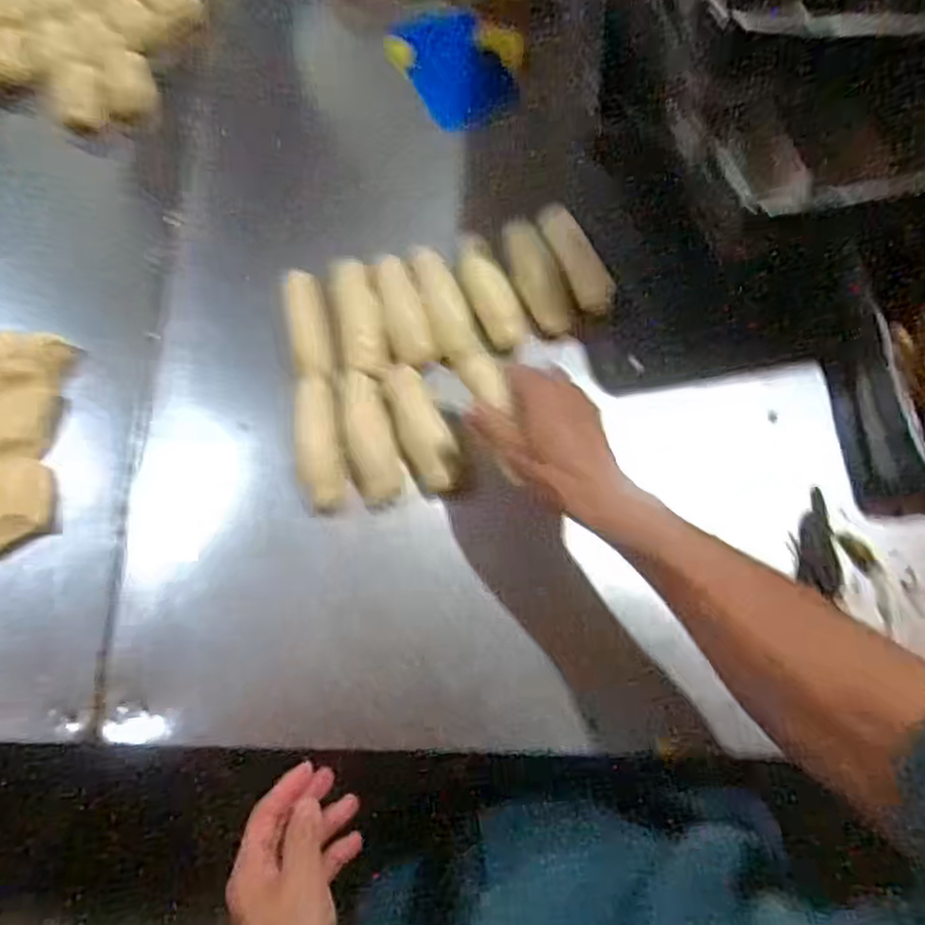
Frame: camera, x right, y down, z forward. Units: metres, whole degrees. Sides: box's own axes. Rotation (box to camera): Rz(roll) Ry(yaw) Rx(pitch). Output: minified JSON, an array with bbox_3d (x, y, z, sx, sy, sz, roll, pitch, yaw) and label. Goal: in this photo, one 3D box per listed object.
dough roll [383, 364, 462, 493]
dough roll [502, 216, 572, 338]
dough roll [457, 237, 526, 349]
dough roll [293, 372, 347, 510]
[{"bbox_3d":[-0.034,-0.028,0.578,0.039,0.021,0.106,-24,76,-6],"label":"dough roll"},{"bbox_3d":[0.062,-0.164,0.620,0.038,0.019,0.113,-21,76,-5],"label":"dough roll"},{"bbox_3d":[0.023,-0.146,0.615,0.036,0.020,0.100,-25,76,-6],"label":"dough roll"},{"bbox_3d":[-0.117,-0.017,0.581,0.035,0.022,0.105,-9,75,-2],"label":"dough roll"}]

